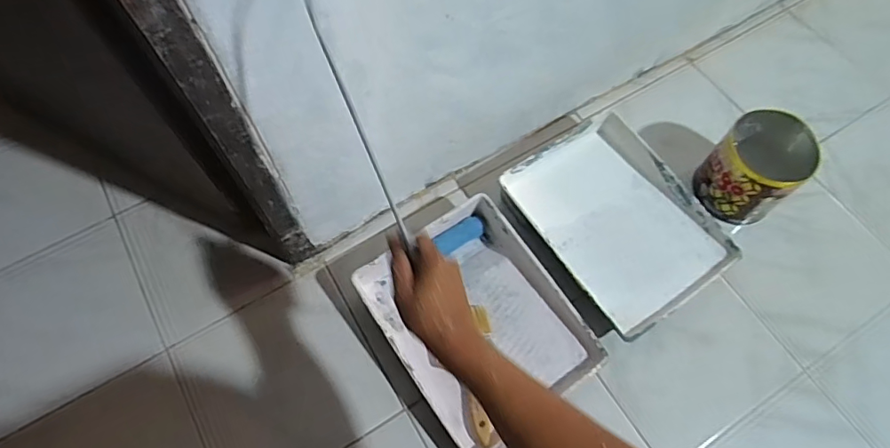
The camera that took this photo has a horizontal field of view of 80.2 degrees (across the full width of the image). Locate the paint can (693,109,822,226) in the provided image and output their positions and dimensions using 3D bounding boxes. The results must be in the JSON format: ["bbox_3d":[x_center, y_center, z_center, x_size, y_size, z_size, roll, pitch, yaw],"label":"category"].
[{"bbox_3d":[0.568,-0.102,0.974,0.168,0.139,0.150,-40,72,-16],"label":"paint can"}]

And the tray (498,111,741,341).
[{"bbox_3d":[0.313,-0.010,0.973,0.284,0.070,0.367,-32,70,-13],"label":"tray"}]

